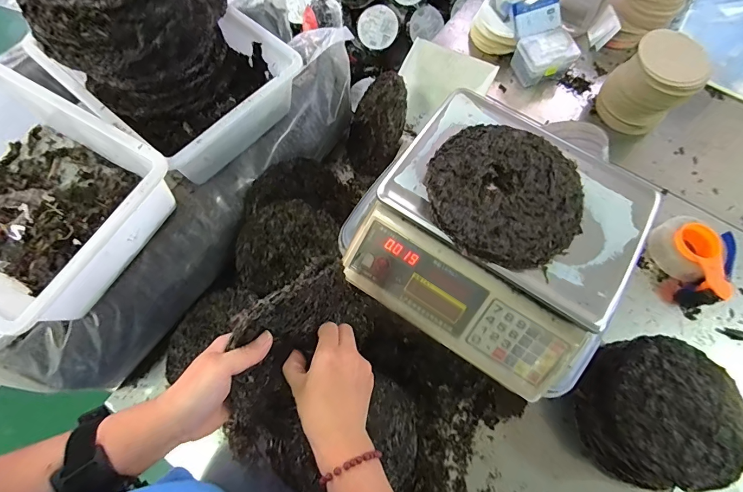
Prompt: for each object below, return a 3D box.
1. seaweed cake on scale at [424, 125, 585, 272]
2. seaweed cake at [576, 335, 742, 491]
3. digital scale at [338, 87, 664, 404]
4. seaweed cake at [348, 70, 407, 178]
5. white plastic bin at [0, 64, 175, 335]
[{"bbox_3d":[0.173,-0.069,0.495,0.191,0.021,0.194,1,69,-1],"label":"seaweed cake on scale"},{"bbox_3d":[0.457,0.273,0.626,0.191,0.136,0.220,11,69,3],"label":"seaweed cake"},{"bbox_3d":[0.169,-0.018,0.545,0.368,0.104,0.319,32,71,10],"label":"digital scale"},{"bbox_3d":[0.003,-0.248,0.804,0.017,0.200,0.212,11,89,-31],"label":"seaweed cake"},{"bbox_3d":[-0.491,-0.066,0.559,0.346,0.114,0.274,30,71,10],"label":"white plastic bin"}]

